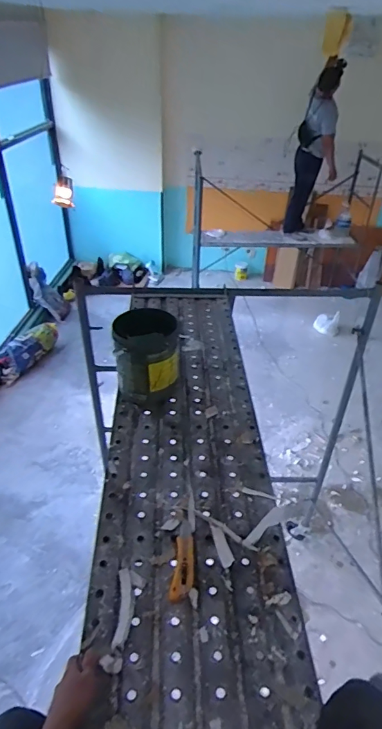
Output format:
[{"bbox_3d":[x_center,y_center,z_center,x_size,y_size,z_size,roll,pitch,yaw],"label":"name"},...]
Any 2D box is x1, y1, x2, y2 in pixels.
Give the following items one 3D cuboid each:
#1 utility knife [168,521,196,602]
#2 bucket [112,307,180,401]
[{"bbox_3d":[-0.012,0.366,0.834,0.040,0.016,0.158,-1,40,7],"label":"utility knife"},{"bbox_3d":[-0.115,-0.024,1.171,0.171,0.197,0.152,12,38,13],"label":"bucket"}]

